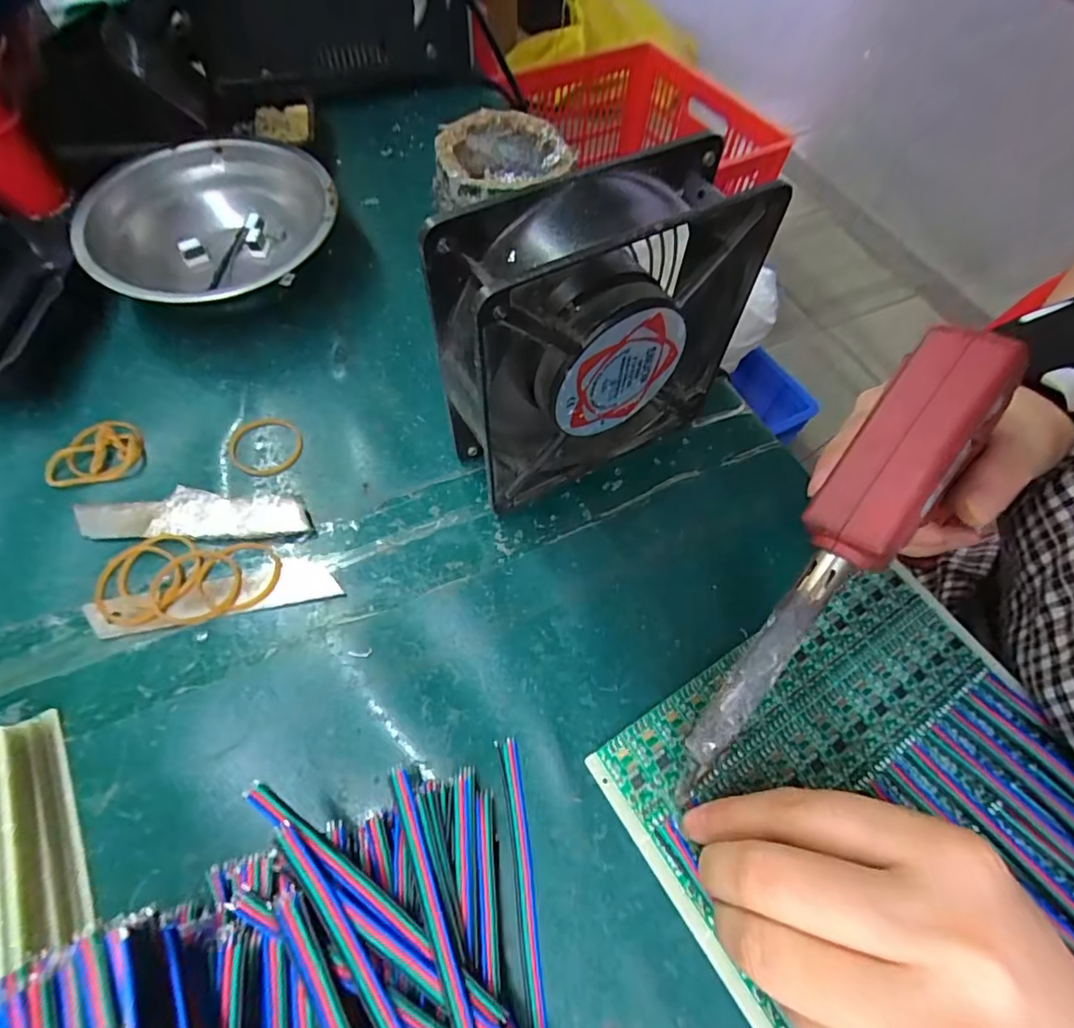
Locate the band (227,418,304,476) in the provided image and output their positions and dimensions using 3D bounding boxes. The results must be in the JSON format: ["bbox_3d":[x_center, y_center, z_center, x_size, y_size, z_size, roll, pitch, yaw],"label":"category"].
[{"bbox_3d":[-0.130,-0.033,0.261,0.033,0.004,0.034,2,62,-3],"label":"band"}]

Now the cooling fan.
[{"bbox_3d":[0.023,-0.066,0.220,0.121,0.120,0.040,-26,67,-17],"label":"cooling fan"}]

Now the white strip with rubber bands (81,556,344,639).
[{"bbox_3d":[-0.132,0.032,0.224,0.096,0.004,0.022,-10,63,-9],"label":"white strip with rubber bands"}]

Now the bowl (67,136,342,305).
[{"bbox_3d":[-0.174,-0.151,0.299,0.121,0.043,0.121,2,62,-3],"label":"bowl"}]

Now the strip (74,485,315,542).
[{"bbox_3d":[-0.150,0.000,0.239,0.099,0.007,0.021,2,62,-3],"label":"strip"}]

